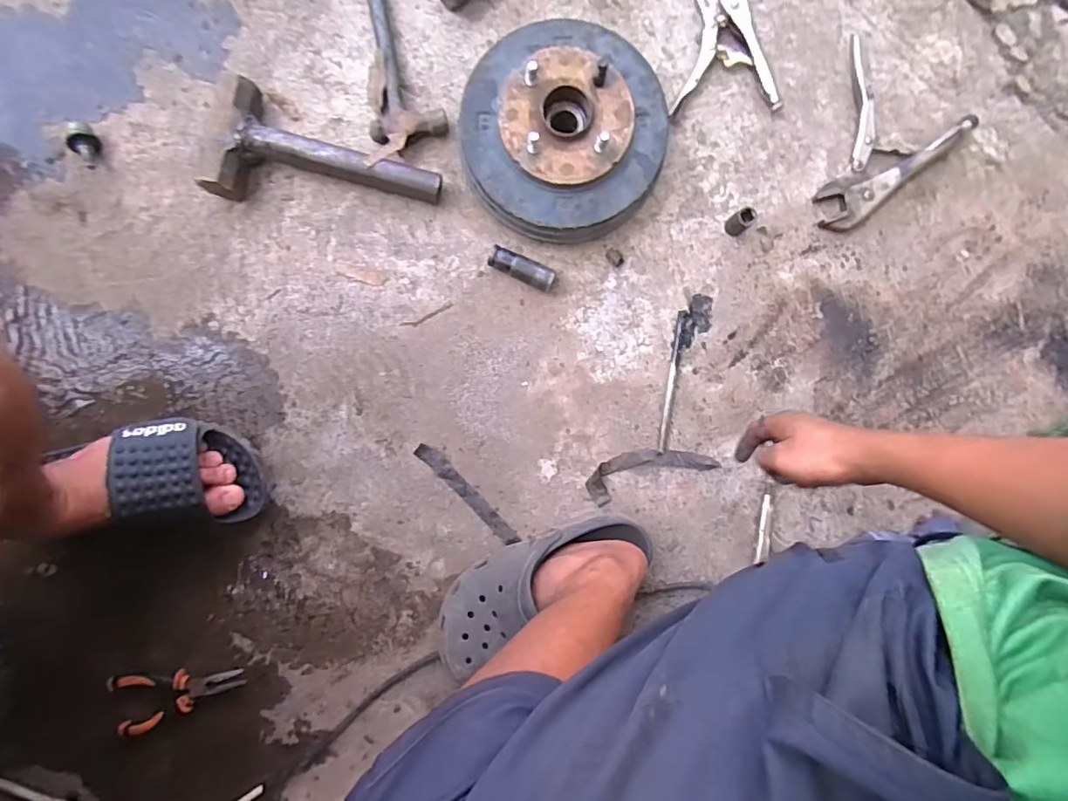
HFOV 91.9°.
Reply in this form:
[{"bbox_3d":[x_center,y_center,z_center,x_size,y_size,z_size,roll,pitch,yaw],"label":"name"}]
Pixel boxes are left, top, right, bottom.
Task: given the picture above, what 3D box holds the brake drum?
[{"bbox_3d":[0.031,-0.296,0.573,0.218,0.078,0.223,0,91,-2],"label":"brake drum"}]

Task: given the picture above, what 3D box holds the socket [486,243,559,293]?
[{"bbox_3d":[-0.013,-0.152,0.601,0.080,0.028,0.027,25,90,-2],"label":"socket"}]

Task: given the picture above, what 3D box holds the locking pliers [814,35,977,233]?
[{"bbox_3d":[0.396,-0.299,0.613,0.164,0.026,0.197,35,90,-2],"label":"locking pliers"}]

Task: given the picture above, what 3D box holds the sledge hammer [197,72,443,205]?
[{"bbox_3d":[-0.232,-0.252,0.578,0.240,0.047,0.120,20,90,-2],"label":"sledge hammer"}]

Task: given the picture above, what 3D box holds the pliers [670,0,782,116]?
[{"bbox_3d":[0.230,-0.425,0.610,0.120,0.016,0.158,1,91,-2],"label":"pliers"}]

